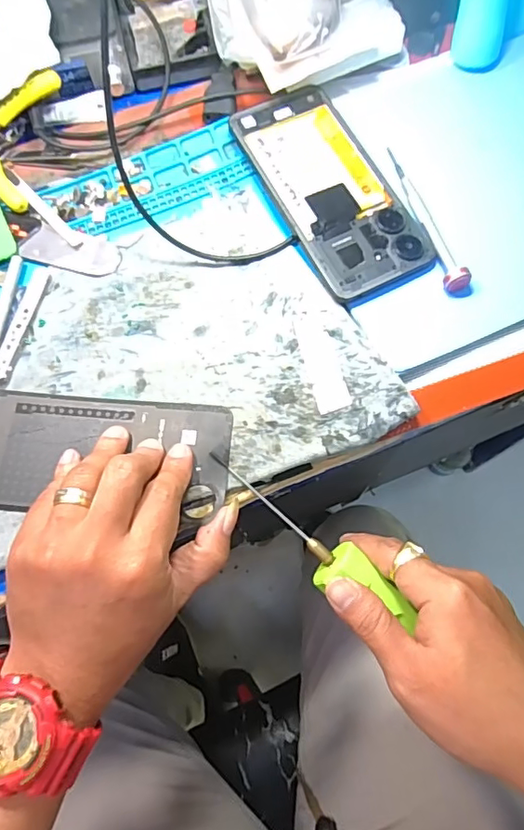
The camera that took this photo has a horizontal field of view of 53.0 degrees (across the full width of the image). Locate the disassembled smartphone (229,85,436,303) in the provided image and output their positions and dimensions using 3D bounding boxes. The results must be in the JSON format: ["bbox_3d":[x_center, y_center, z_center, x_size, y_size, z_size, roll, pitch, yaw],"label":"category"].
[{"bbox_3d":[0.045,-0.157,0.366,0.074,0.015,0.164,-26,77,-7],"label":"disassembled smartphone"}]

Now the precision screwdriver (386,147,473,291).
[{"bbox_3d":[0.111,-0.139,0.358,0.014,0.017,0.121,-16,76,-4],"label":"precision screwdriver"}]

